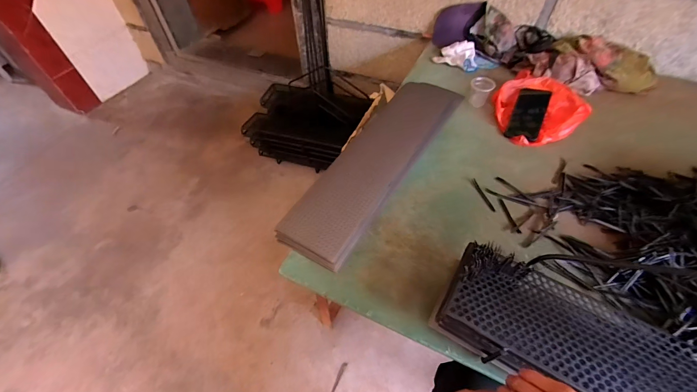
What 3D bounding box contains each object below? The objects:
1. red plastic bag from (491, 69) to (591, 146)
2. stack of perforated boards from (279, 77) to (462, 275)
[{"bbox_3d":[0.484,-0.234,0.799,0.200,0.061,0.238,3,51,4],"label":"red plastic bag"},{"bbox_3d":[0.082,-0.108,0.740,0.166,0.029,0.622,25,56,20],"label":"stack of perforated boards"}]

